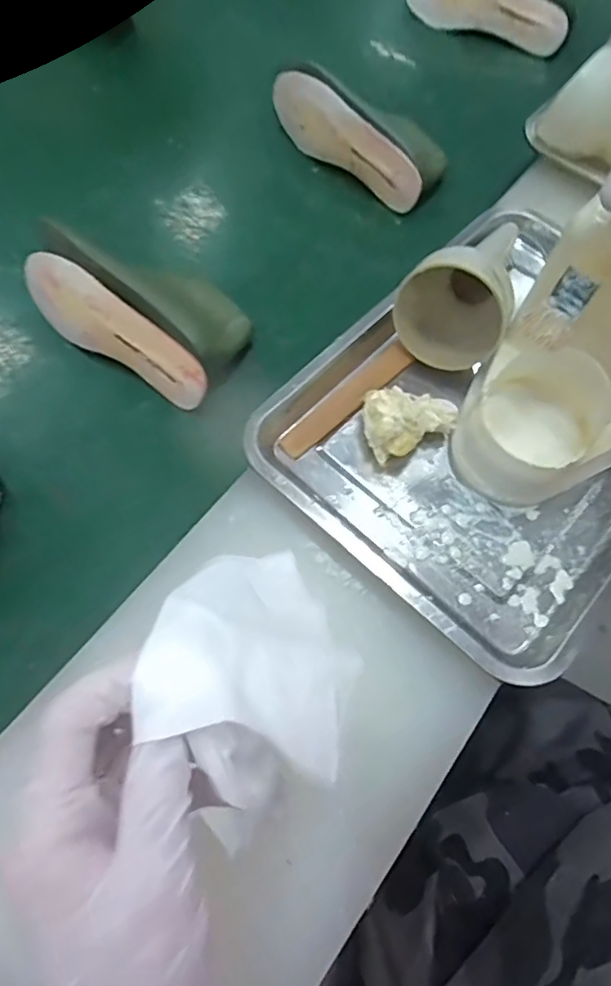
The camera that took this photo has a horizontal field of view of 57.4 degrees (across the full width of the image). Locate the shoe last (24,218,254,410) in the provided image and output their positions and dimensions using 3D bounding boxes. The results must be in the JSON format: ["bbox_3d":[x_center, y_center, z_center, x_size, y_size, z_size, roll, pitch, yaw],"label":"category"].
[{"bbox_3d":[-0.158,-0.180,0.514,0.203,0.078,0.106,30,69,11],"label":"shoe last"}]

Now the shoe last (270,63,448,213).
[{"bbox_3d":[0.059,-0.414,0.642,0.215,0.076,0.073,38,70,13],"label":"shoe last"}]

